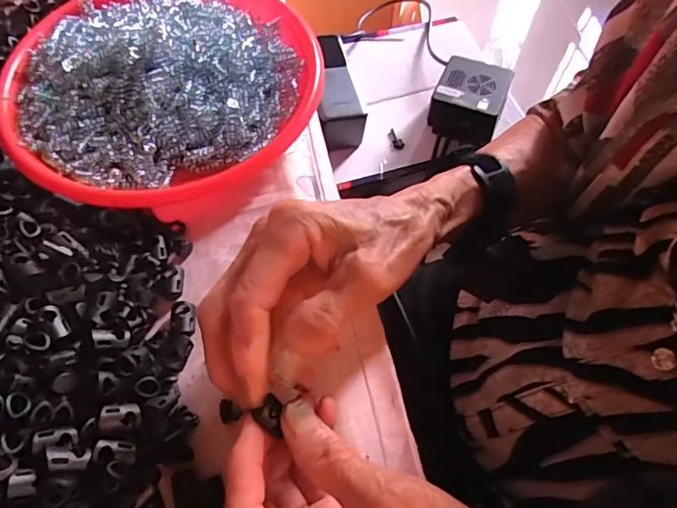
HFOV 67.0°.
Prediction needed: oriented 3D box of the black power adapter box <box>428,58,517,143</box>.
[{"bbox_3d":[0.147,-0.174,0.576,0.072,0.045,0.081,20,62,9],"label":"black power adapter box"}]

